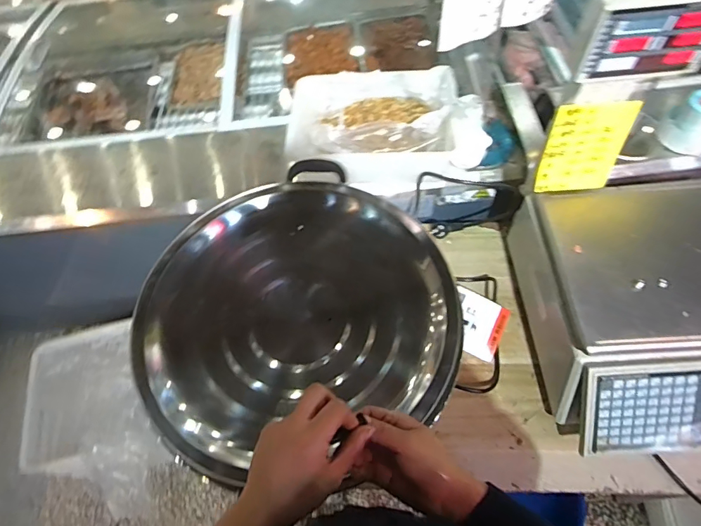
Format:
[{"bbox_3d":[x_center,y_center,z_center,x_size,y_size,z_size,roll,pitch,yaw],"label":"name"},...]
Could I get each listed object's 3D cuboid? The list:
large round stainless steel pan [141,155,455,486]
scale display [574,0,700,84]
[{"bbox_3d":[-0.077,0.055,0.627,0.417,0.062,0.420,-2,60,3],"label":"large round stainless steel pan"},{"bbox_3d":[0.354,-0.278,0.537,0.162,0.104,0.049,-6,60,1],"label":"scale display"}]

